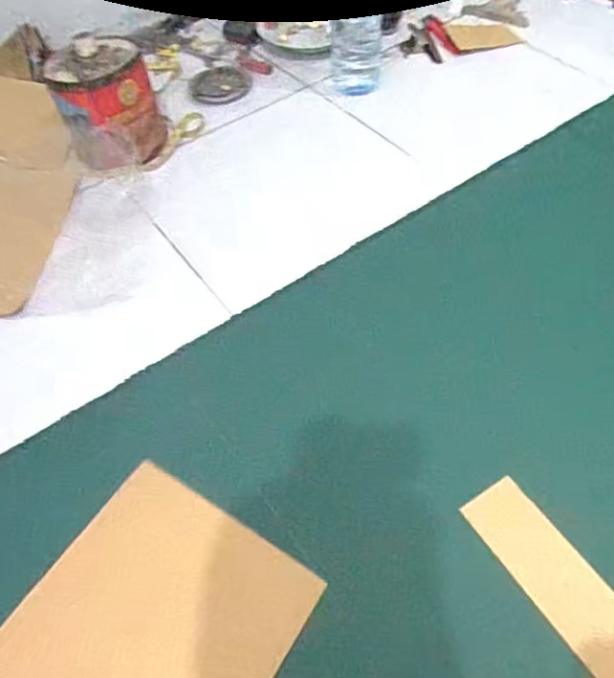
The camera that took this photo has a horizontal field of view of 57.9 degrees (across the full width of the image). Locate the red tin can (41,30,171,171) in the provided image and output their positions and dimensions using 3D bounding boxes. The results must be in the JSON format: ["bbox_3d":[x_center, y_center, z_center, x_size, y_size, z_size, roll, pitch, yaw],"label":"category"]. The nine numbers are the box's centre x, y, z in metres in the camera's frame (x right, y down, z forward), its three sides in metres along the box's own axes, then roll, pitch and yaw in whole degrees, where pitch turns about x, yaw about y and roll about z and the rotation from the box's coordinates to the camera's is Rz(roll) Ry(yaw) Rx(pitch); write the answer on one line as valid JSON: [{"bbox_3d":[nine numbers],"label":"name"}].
[{"bbox_3d":[-0.301,-0.357,0.860,0.136,0.159,0.155,-16,55,-7],"label":"red tin can"}]

